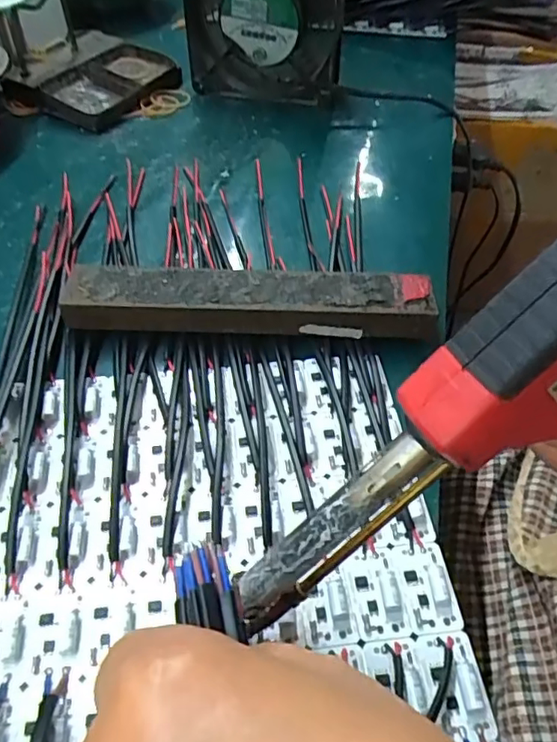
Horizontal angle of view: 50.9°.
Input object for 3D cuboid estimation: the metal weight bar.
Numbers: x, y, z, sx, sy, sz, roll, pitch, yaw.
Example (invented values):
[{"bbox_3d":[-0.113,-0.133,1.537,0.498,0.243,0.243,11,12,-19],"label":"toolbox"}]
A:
[{"bbox_3d":[-0.015,-0.035,0.311,0.187,0.025,0.029,2,49,1],"label":"metal weight bar"}]

